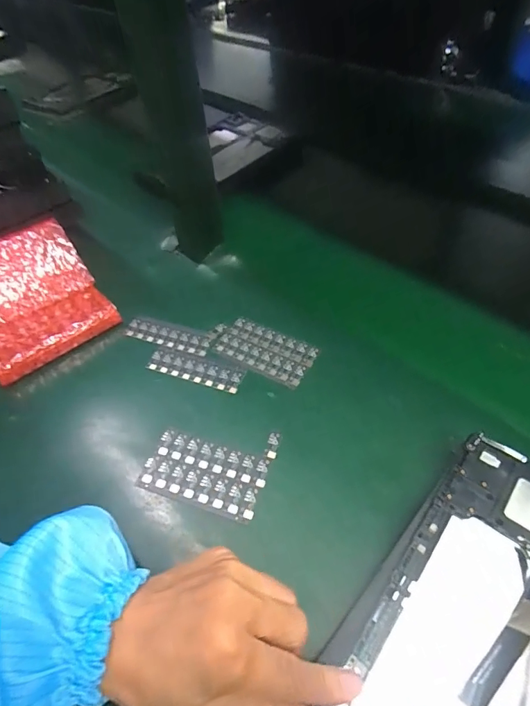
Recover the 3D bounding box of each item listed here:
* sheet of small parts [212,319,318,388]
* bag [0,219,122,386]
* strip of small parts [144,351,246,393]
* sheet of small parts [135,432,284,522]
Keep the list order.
[{"bbox_3d":[-0.001,-0.003,0.405,0.093,0.007,0.052,24,54,20],"label":"sheet of small parts"},{"bbox_3d":[-0.238,-0.056,0.423,0.128,0.070,0.123,-32,56,-24],"label":"bag"},{"bbox_3d":[-0.067,0.017,0.399,0.095,0.010,0.025,16,52,14],"label":"strip of small parts"},{"bbox_3d":[-0.044,0.085,0.329,0.094,0.004,0.069,14,51,13],"label":"sheet of small parts"}]

